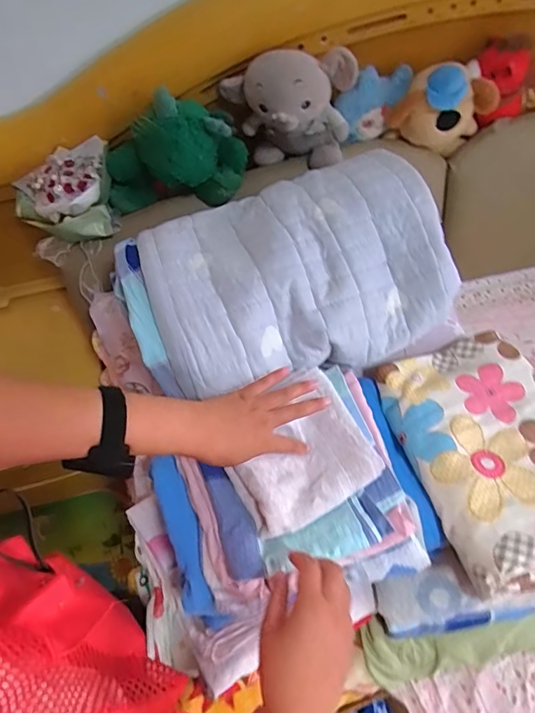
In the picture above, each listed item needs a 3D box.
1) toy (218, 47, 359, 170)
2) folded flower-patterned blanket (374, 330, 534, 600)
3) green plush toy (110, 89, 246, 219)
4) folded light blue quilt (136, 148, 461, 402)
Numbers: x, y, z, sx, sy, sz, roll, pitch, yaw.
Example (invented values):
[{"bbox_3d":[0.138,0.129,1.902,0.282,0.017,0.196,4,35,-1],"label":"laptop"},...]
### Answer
[{"bbox_3d":[0.037,-0.416,0.837,0.187,0.199,0.105,-18,63,-8],"label":"toy"},{"bbox_3d":[0.307,0.119,0.649,0.233,0.072,0.331,-16,62,-5],"label":"folded flower-patterned blanket"},{"bbox_3d":[-0.161,-0.335,0.836,0.237,0.189,0.124,-15,63,-6],"label":"green plush toy"},{"bbox_3d":[0.040,-0.133,0.711,0.406,0.098,0.300,-18,62,-6],"label":"folded light blue quilt"}]

